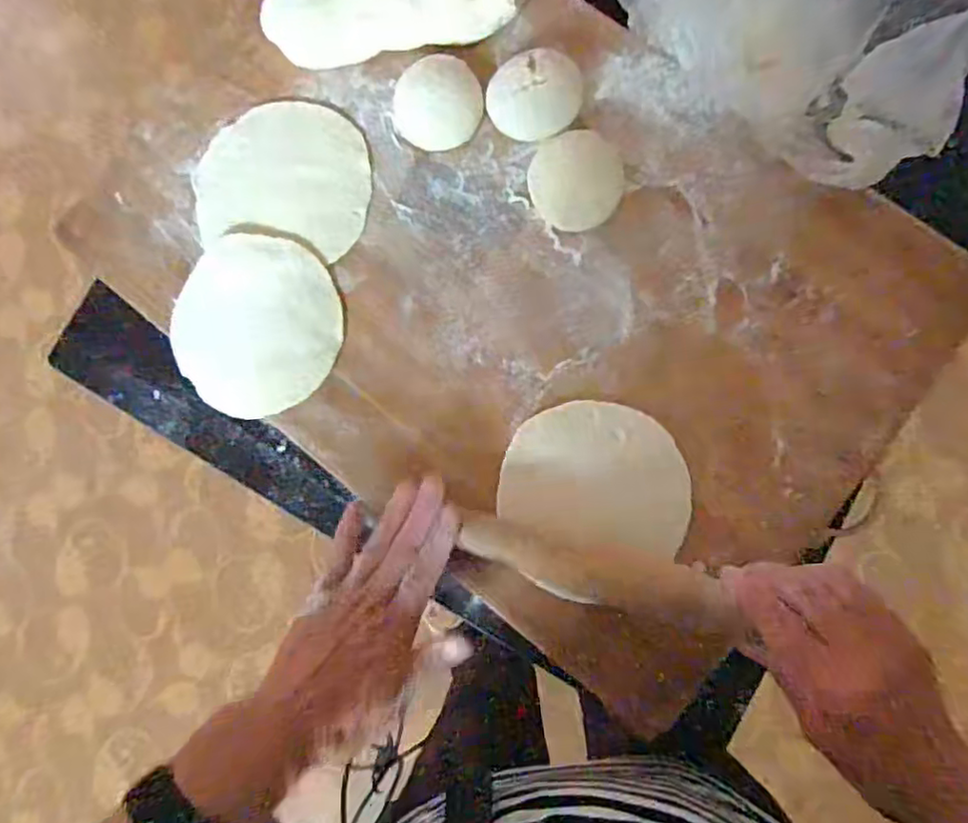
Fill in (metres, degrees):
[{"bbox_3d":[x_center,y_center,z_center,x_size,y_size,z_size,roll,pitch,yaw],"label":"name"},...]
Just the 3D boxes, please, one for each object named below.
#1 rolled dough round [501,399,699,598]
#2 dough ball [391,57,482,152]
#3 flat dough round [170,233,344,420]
[{"bbox_3d":[0.075,0.054,0.434,0.123,0.007,0.121,-25,84,2],"label":"rolled dough round"},{"bbox_3d":[-0.035,-0.230,0.471,0.064,0.021,0.060,-1,84,5],"label":"dough ball"},{"bbox_3d":[-0.172,-0.064,0.474,0.131,0.009,0.129,-1,84,5],"label":"flat dough round"}]

